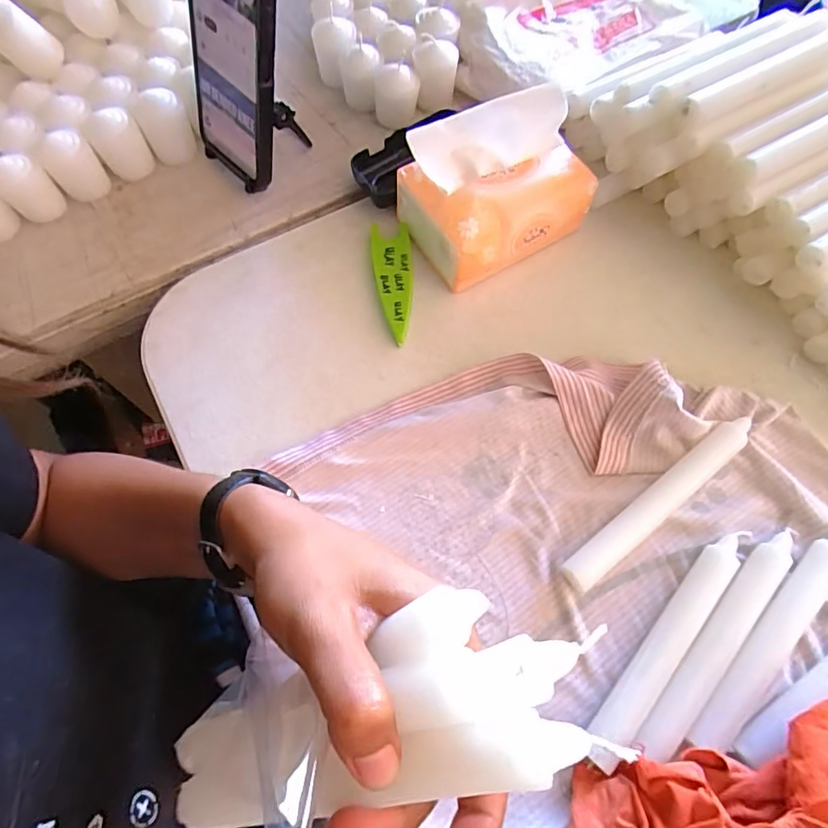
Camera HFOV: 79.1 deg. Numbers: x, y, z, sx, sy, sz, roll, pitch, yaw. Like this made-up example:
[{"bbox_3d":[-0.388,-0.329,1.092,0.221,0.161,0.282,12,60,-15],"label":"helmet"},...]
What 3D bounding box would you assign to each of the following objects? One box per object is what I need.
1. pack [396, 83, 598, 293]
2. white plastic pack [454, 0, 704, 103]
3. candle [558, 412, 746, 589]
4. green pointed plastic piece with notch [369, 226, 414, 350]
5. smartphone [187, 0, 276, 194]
[{"bbox_3d":[0.061,-0.169,0.378,0.127,0.077,0.095,-30,69,-11],"label":"pack"},{"bbox_3d":[0.154,-0.353,0.461,0.248,0.032,0.139,-21,67,-7],"label":"white plastic pack"},{"bbox_3d":[0.156,0.054,0.316,0.158,0.017,0.019,-36,70,-13],"label":"candle"},{"bbox_3d":[-0.014,-0.103,0.384,0.031,0.007,0.102,-9,68,3],"label":"green pointed plastic piece with notch"},{"bbox_3d":[-0.131,-0.250,0.349,0.086,0.168,0.018,42,51,13],"label":"smartphone"}]

